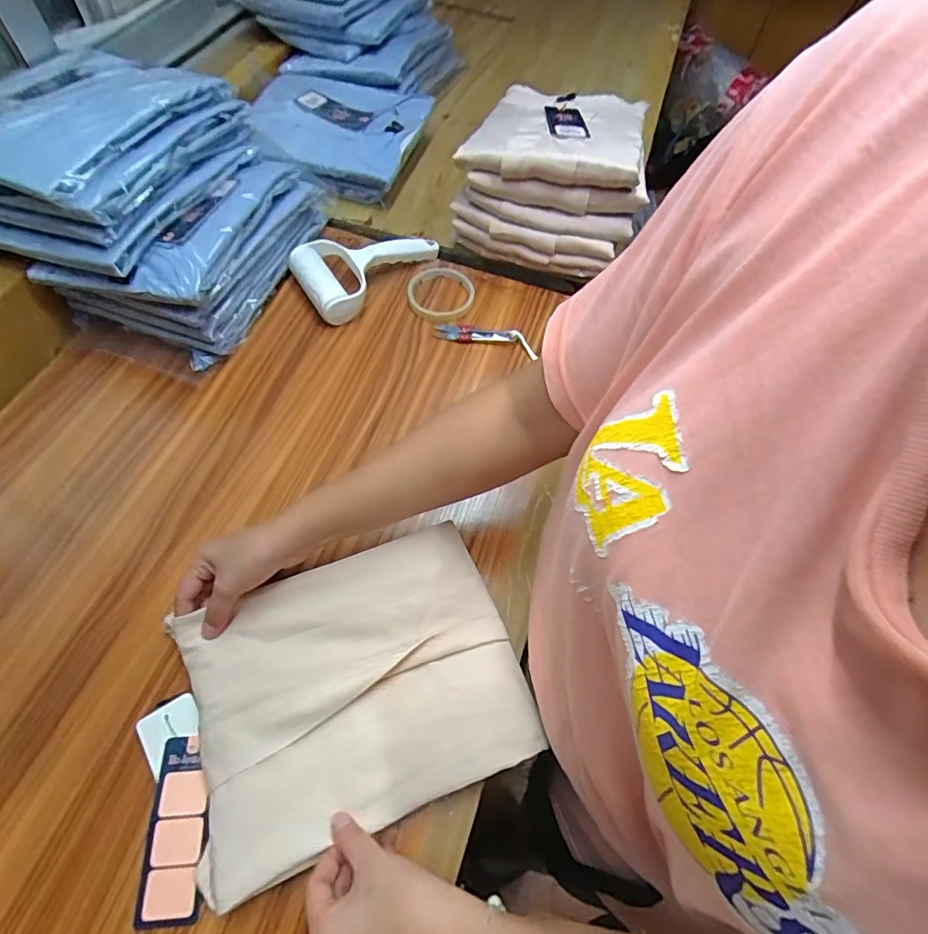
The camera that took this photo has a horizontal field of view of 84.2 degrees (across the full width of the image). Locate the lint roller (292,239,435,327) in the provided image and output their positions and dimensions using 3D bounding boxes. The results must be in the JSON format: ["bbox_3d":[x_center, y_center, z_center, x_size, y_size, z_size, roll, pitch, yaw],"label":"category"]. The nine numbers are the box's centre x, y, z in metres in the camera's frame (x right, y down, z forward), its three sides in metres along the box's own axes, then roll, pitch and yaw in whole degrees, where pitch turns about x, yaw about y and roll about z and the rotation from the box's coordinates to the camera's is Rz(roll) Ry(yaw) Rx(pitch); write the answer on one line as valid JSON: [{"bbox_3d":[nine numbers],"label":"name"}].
[{"bbox_3d":[-0.118,-0.261,0.665,0.188,0.047,0.115,-29,66,-18],"label":"lint roller"}]

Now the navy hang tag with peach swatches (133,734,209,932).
[{"bbox_3d":[-0.215,0.270,0.386,0.045,0.005,0.118,-4,62,-5],"label":"navy hang tag with peach swatches"}]

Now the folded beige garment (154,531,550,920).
[{"bbox_3d":[-0.087,0.172,0.412,0.253,0.024,0.199,-18,63,-13],"label":"folded beige garment"}]

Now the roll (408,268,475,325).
[{"bbox_3d":[-0.029,-0.227,0.669,0.085,0.012,0.095,-2,61,-4],"label":"roll"}]

